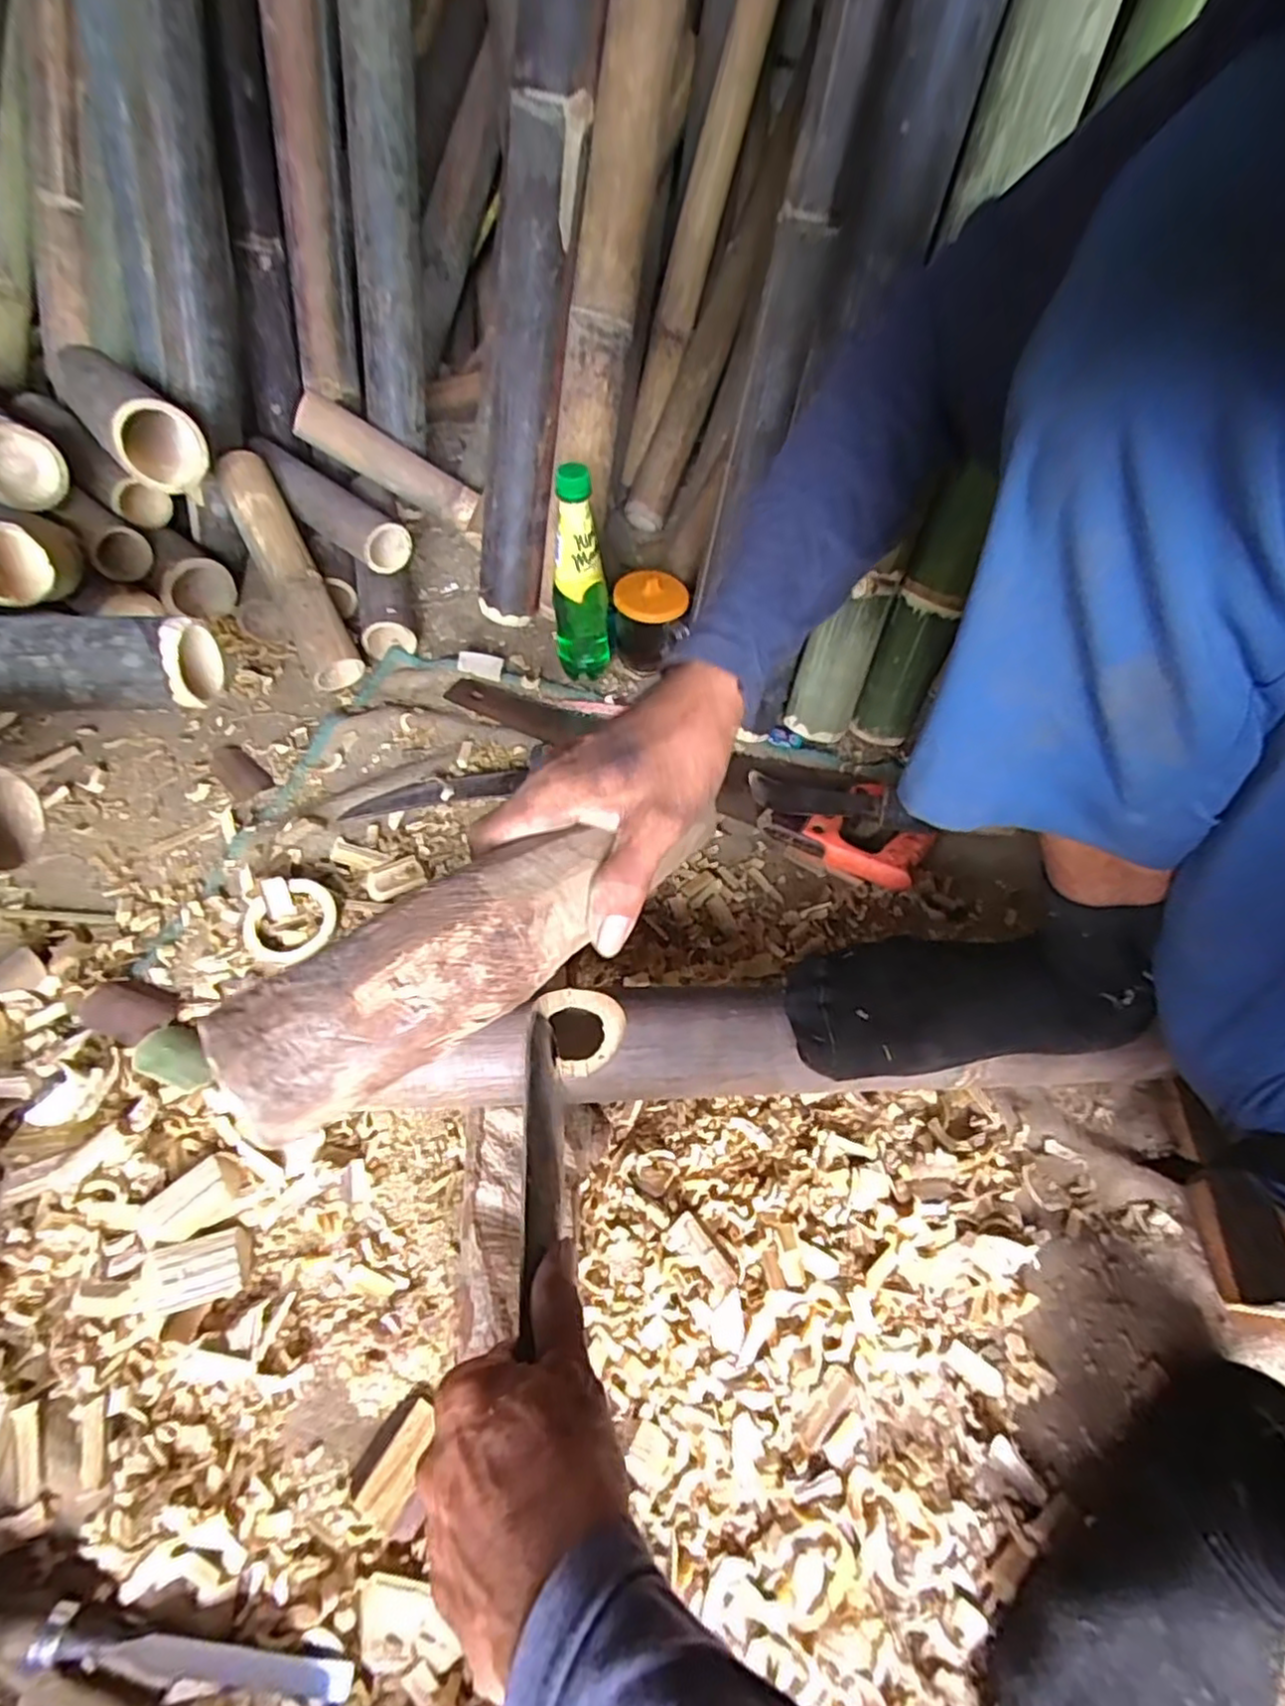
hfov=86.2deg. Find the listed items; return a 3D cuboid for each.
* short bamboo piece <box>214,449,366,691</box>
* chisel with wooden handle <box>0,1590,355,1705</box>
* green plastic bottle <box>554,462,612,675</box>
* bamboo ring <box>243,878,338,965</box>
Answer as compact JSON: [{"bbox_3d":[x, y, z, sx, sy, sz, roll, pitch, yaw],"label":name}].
[{"bbox_3d":[-0.380,-0.301,0.740,0.054,0.066,0.263,-26,87,-20],"label":"short bamboo piece"},{"bbox_3d":[-0.263,0.382,0.330,0.240,0.028,0.025,11,55,4],"label":"chisel with wooden handle"},{"bbox_3d":[-0.060,-0.278,0.697,0.059,0.228,0.058,-3,56,-6],"label":"green plastic bottle"},{"bbox_3d":[-0.289,0.057,0.564,0.072,0.012,0.069,2,55,-3],"label":"bamboo ring"}]

